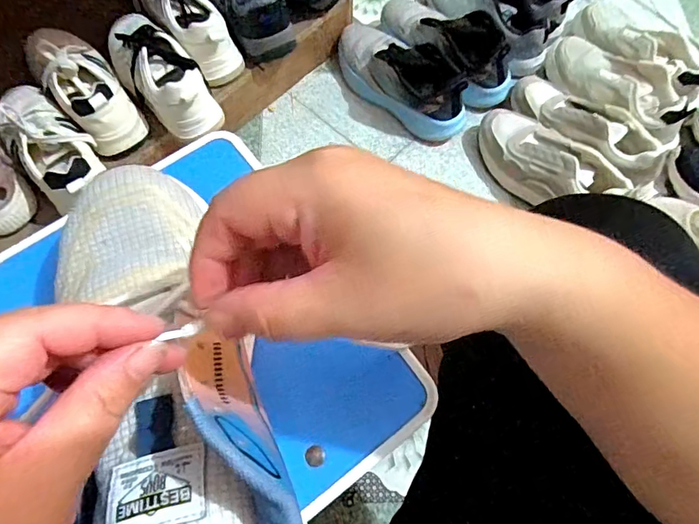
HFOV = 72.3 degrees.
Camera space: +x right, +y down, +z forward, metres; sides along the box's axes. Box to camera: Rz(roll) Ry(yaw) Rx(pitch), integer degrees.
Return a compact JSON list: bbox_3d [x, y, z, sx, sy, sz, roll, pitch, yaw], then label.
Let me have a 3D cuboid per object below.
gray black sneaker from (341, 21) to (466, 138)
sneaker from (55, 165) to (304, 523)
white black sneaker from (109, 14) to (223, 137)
[{"bbox_3d":[0.088,-0.334,0.858,0.279,0.101,0.103,43,74,14],"label":"gray black sneaker"},{"bbox_3d":[-0.083,0.064,0.212,0.093,0.089,0.250,-19,62,-8],"label":"sneaker"},{"bbox_3d":[-0.290,-0.289,0.715,0.089,0.081,0.229,-42,75,-15],"label":"white black sneaker"}]

